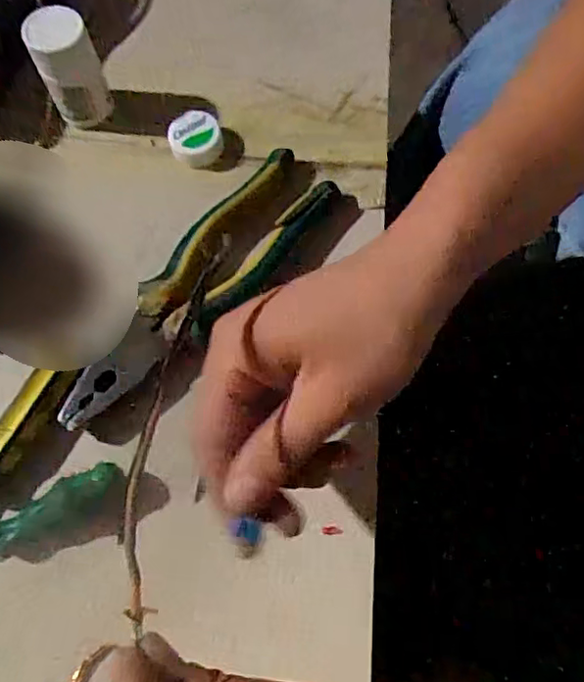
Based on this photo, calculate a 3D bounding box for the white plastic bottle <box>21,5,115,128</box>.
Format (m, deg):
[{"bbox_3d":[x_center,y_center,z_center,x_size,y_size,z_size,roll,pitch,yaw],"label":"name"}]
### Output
[{"bbox_3d":[-0.129,-0.157,0.355,0.034,0.062,0.035,-14,73,-3],"label":"white plastic bottle"}]

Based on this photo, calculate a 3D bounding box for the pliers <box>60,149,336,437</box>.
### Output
[{"bbox_3d":[-0.047,-0.027,0.330,0.053,0.024,0.189,37,77,11],"label":"pliers"}]

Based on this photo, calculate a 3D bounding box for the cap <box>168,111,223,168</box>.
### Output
[{"bbox_3d":[-0.058,-0.120,0.365,0.031,0.019,0.034,0,73,1],"label":"cap"}]

